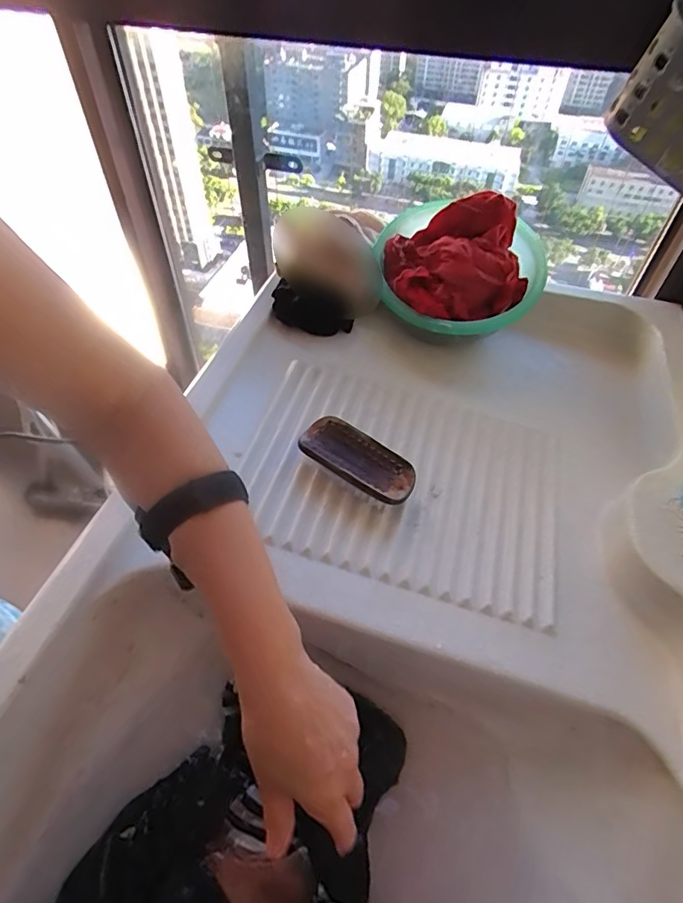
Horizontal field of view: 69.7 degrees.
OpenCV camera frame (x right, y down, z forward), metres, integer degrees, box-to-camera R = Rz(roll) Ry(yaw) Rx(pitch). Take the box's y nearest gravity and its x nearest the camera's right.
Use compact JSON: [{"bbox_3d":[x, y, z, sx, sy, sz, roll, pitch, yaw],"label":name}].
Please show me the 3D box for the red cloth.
[{"bbox_3d":[0.145,-0.254,0.651,0.169,0.052,0.185,4,67,4],"label":"red cloth"}]

